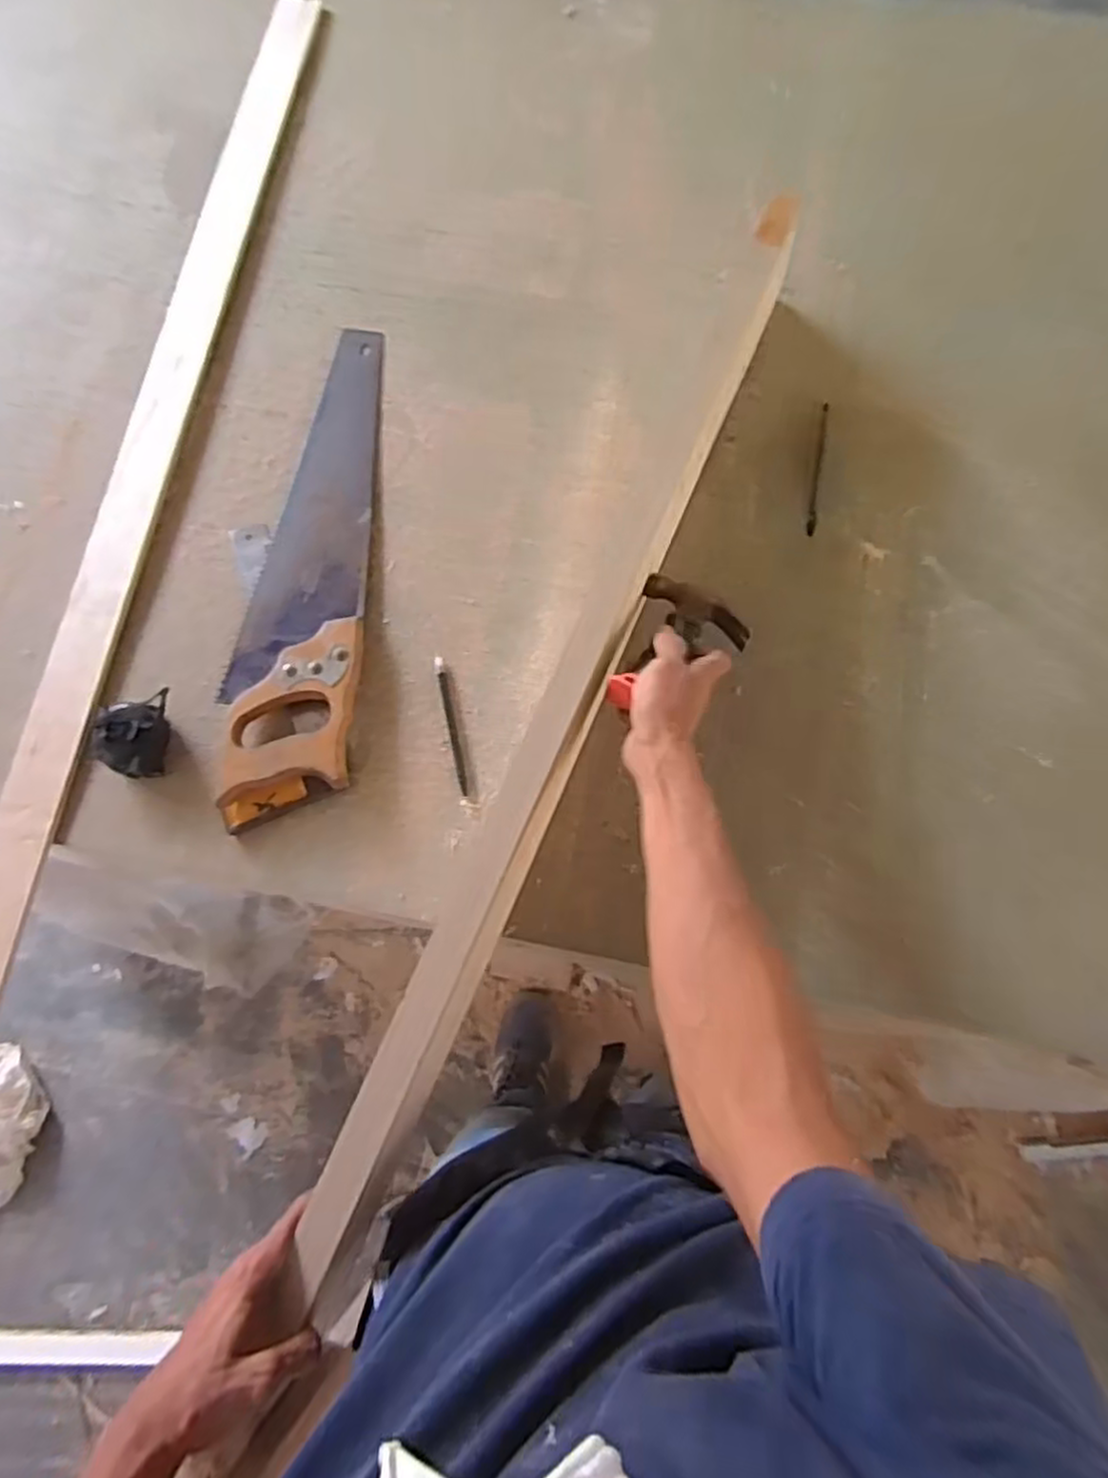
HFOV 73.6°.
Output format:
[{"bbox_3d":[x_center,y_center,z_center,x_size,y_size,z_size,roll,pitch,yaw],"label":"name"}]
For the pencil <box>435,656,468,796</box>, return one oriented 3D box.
[{"bbox_3d":[-0.097,-0.013,0.705,0.009,0.007,0.137,-12,76,-1],"label":"pencil"}]

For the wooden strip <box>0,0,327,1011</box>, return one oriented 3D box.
[{"bbox_3d":[-0.429,-0.305,0.780,0.068,0.021,1.272,10,76,-3],"label":"wooden strip"}]

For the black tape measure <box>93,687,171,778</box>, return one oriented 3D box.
[{"bbox_3d":[-0.394,-0.009,0.692,0.066,0.050,0.082,16,77,5],"label":"black tape measure"}]

